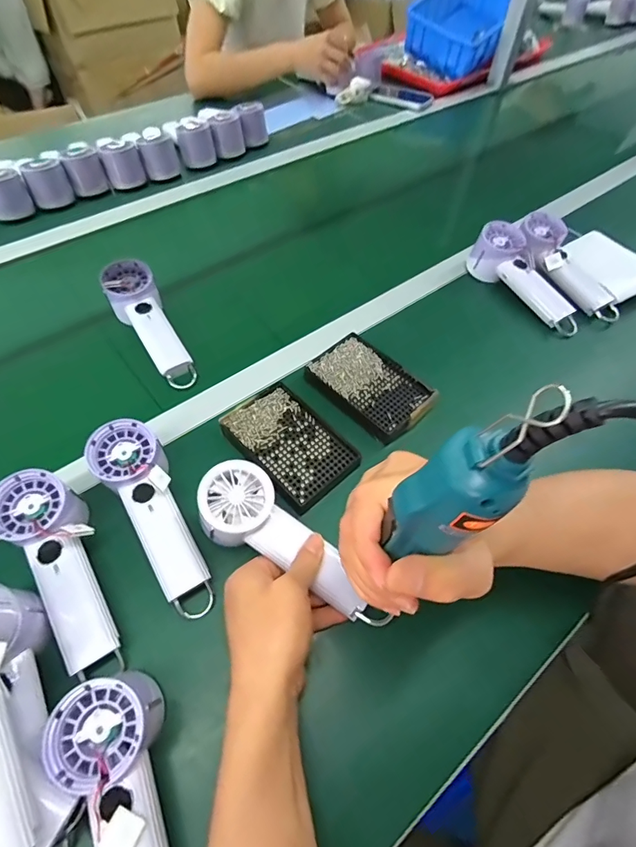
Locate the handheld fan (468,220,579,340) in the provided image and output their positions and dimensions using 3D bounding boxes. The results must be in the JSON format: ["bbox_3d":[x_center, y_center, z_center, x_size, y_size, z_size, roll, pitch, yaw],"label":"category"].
[{"bbox_3d":[0.295,-0.208,0.602,0.065,0.054,0.188,-21,60,-15],"label":"handheld fan"}]

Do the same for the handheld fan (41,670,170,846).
[{"bbox_3d":[-0.119,0.264,0.275,0.065,0.048,0.186,-25,61,-17],"label":"handheld fan"}]

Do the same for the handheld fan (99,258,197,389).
[{"bbox_3d":[-0.216,-0.128,0.550,0.061,0.040,0.195,-29,77,-19],"label":"handheld fan"}]

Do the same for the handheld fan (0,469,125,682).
[{"bbox_3d":[-0.222,0.123,0.364,0.064,0.060,0.182,-27,62,-19],"label":"handheld fan"}]

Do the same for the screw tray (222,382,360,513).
[{"bbox_3d":[-0.031,0.021,0.466,0.091,0.017,0.139,-37,65,-23],"label":"screw tray"}]

